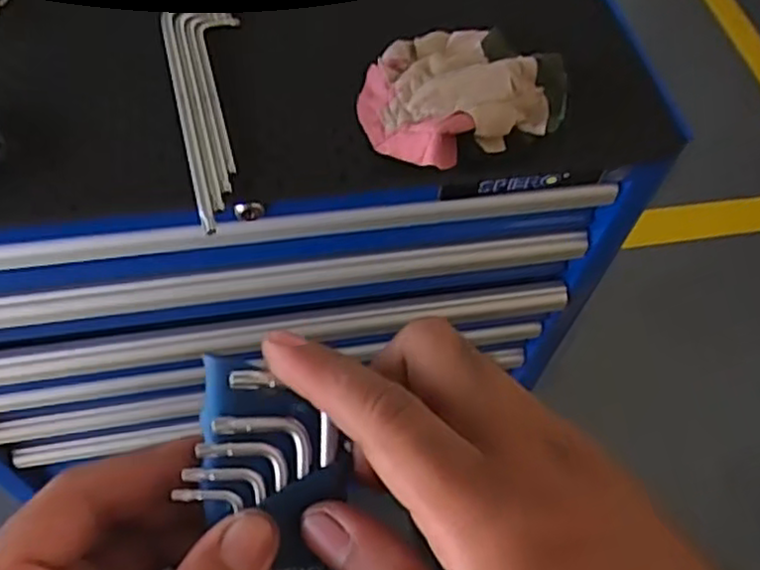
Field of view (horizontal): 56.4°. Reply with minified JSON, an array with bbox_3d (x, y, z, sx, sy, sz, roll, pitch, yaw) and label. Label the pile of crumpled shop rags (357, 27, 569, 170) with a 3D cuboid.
[{"bbox_3d":[0.060,-0.155,0.531,0.152,0.041,0.129,-19,62,-15],"label":"pile of crumpled shop rags"}]

